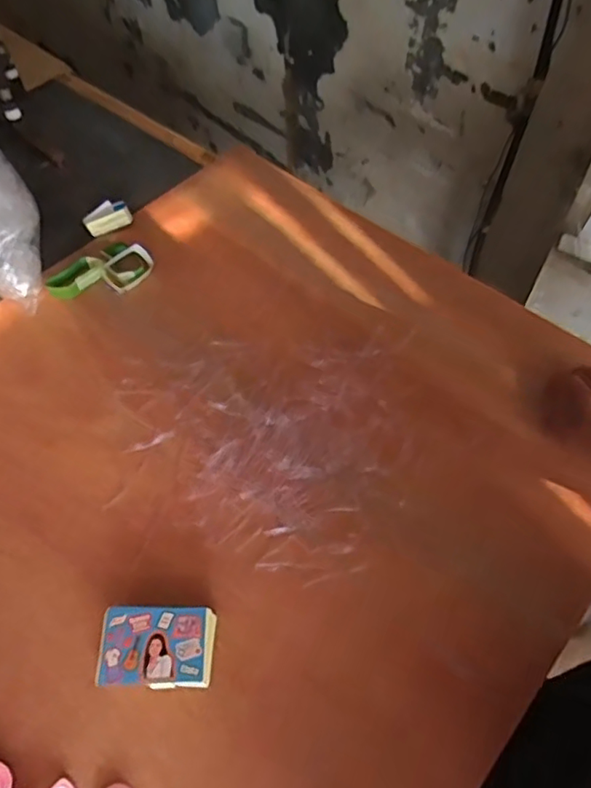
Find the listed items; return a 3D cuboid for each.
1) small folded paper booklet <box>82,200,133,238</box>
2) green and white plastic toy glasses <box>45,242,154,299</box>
[{"bbox_3d":[-0.282,-0.266,0.843,0.067,0.019,0.048,-23,58,-12],"label":"small folded paper booklet"},{"bbox_3d":[-0.267,-0.165,0.773,0.140,0.027,0.081,-27,59,-14],"label":"green and white plastic toy glasses"}]

